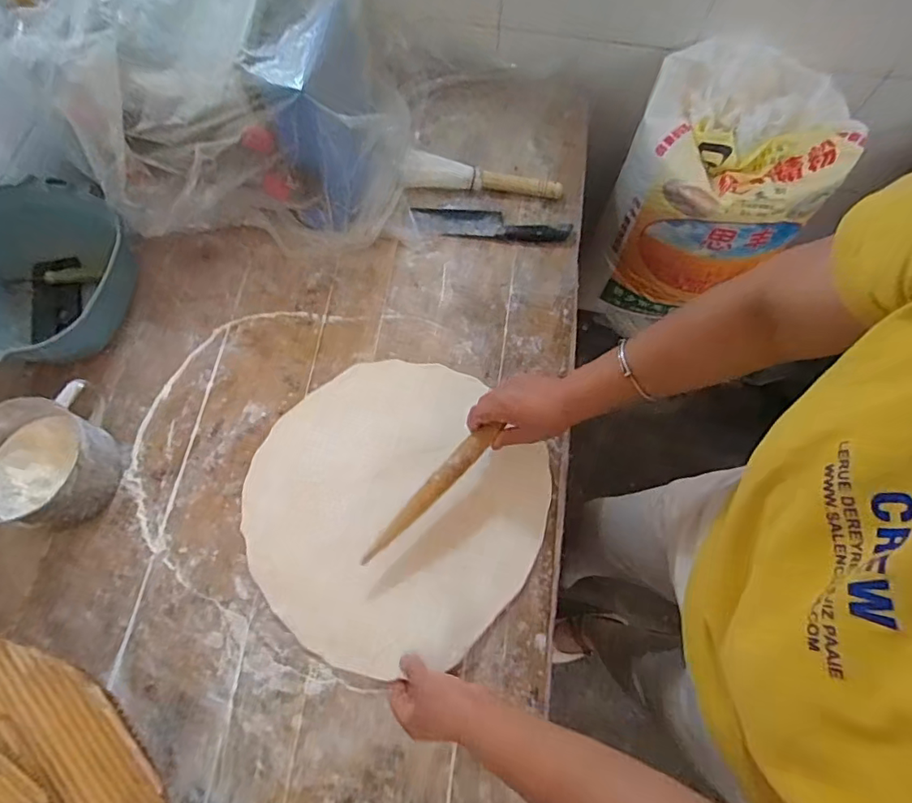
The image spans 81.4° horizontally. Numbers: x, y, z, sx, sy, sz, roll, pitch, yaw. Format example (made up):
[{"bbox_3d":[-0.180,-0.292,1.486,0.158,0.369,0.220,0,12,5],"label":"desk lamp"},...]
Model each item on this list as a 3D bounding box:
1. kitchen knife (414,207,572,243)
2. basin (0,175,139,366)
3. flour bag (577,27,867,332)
[{"bbox_3d":[0.054,-0.279,0.834,0.244,0.018,0.051,8,69,3],"label":"kitchen knife"},{"bbox_3d":[-0.573,-0.165,0.722,0.175,0.127,0.286,15,69,6],"label":"basin"},{"bbox_3d":[0.487,-0.372,1.058,0.354,0.460,0.301,-4,71,-2],"label":"flour bag"}]

